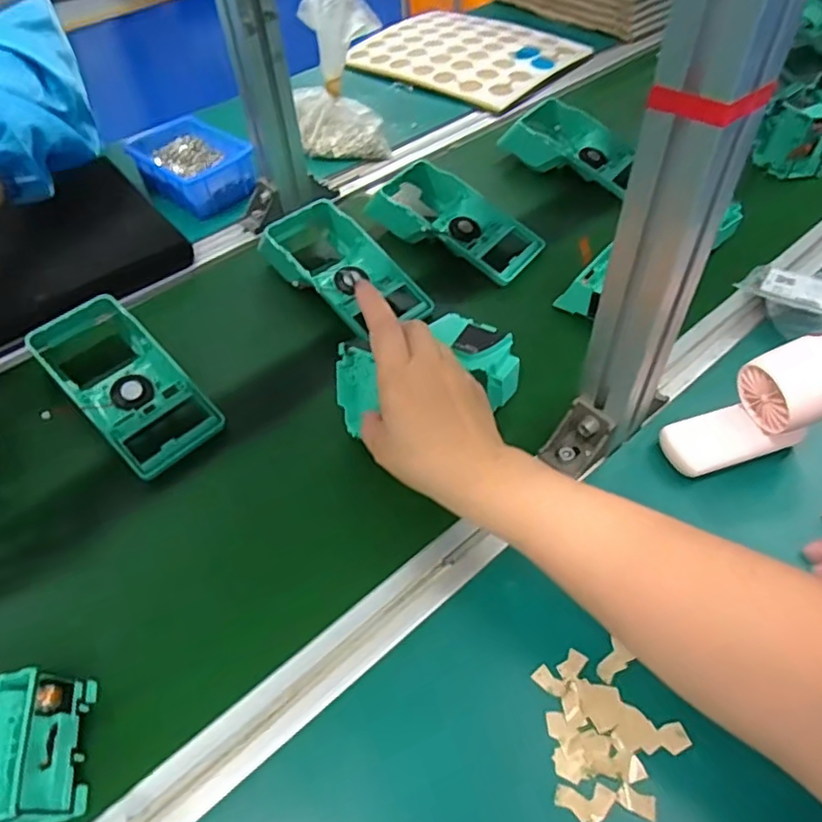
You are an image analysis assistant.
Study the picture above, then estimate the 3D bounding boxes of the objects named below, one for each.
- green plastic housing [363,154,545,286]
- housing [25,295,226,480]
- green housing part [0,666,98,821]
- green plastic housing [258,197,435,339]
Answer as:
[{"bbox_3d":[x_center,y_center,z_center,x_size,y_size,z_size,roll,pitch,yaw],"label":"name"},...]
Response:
[{"bbox_3d":[0.047,-0.198,0.637,0.189,0.044,0.095,31,59,25],"label":"green plastic housing"},{"bbox_3d":[-0.238,-0.021,0.516,0.165,0.067,0.080,36,62,28],"label":"housing"},{"bbox_3d":[-0.229,0.194,0.343,0.078,0.044,0.075,-12,52,-6],"label":"green housing part"},{"bbox_3d":[-0.068,-0.137,0.599,0.092,0.057,0.166,-35,57,-22],"label":"green plastic housing"}]

